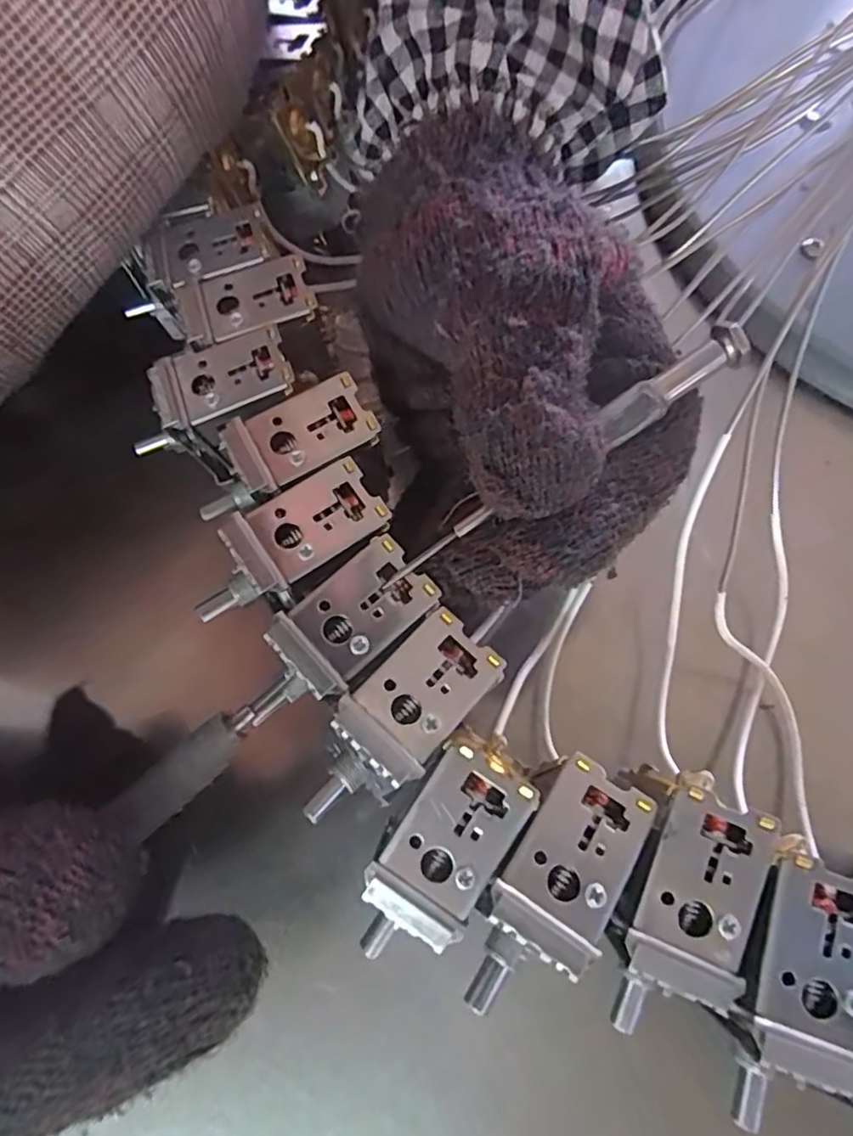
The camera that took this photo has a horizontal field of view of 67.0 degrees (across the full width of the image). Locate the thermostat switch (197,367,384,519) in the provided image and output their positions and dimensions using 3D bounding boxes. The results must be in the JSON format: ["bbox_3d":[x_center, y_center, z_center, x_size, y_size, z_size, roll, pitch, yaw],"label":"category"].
[{"bbox_3d":[-0.039,-0.030,0.176,0.050,0.018,0.022,-26,68,-8],"label":"thermostat switch"}]

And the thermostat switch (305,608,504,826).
[{"bbox_3d":[-0.007,0.035,0.146,0.022,0.020,0.052,39,74,17],"label":"thermostat switch"}]

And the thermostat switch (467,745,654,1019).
[{"bbox_3d":[0.026,0.067,0.134,0.021,0.017,0.052,32,72,15],"label":"thermostat switch"}]

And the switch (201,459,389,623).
[{"bbox_3d":[-0.036,-0.005,0.164,0.051,0.016,0.022,-33,69,-11],"label":"switch"}]

